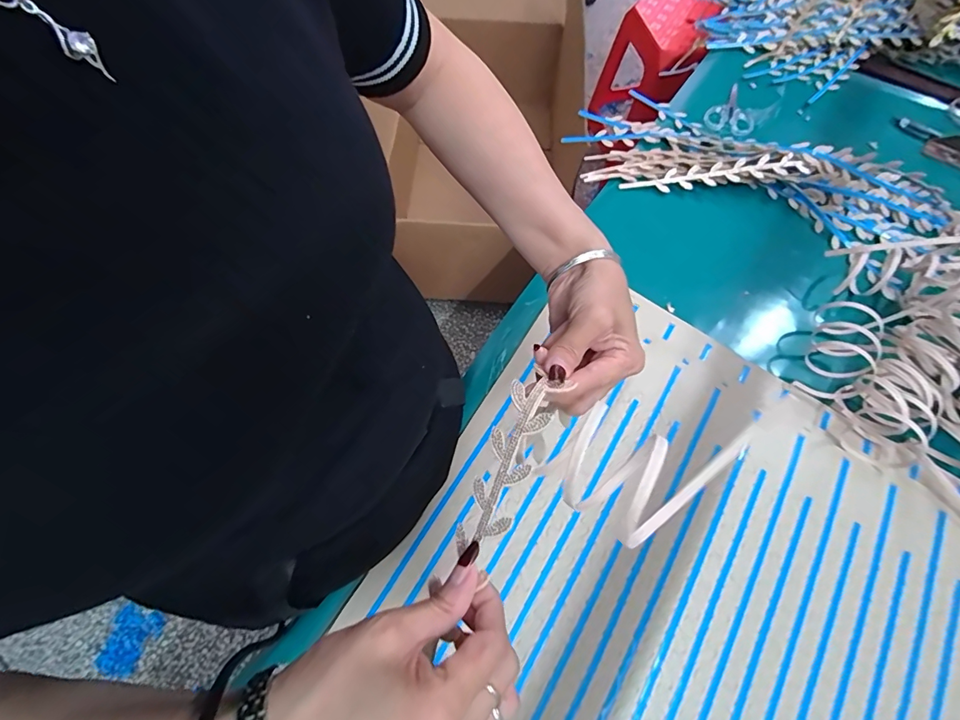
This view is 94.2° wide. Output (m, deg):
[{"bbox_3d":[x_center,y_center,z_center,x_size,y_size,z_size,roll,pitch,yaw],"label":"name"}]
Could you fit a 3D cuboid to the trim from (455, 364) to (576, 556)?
[{"bbox_3d":[0.015,0.058,0.253,0.027,0.014,0.104,23,82,11],"label":"trim"}]

